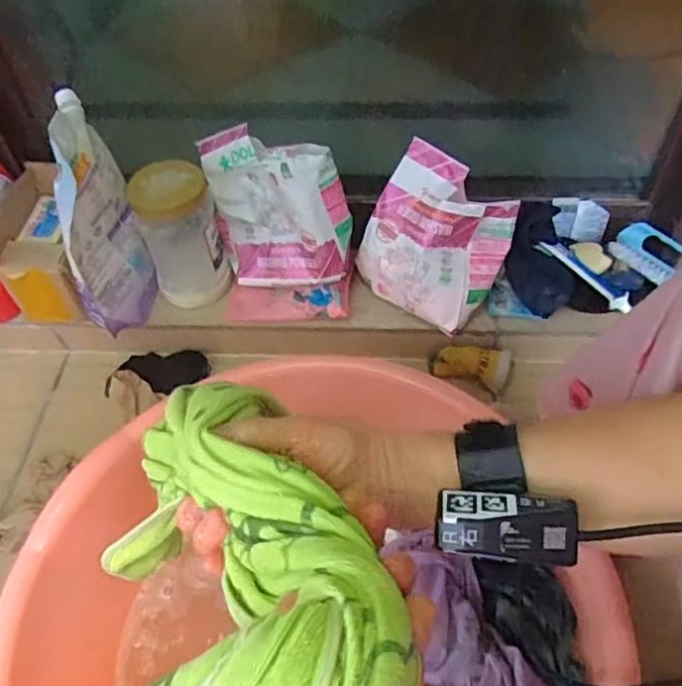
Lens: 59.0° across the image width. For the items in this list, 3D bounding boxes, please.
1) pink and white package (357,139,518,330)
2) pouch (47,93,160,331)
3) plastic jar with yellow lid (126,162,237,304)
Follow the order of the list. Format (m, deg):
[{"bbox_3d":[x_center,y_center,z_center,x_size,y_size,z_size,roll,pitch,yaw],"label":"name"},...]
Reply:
[{"bbox_3d":[0.118,-0.135,0.766,0.170,0.160,0.132,28,57,23],"label":"pink and white package"},{"bbox_3d":[-0.292,-0.145,0.749,0.070,0.269,0.162,-1,51,1],"label":"pouch"},{"bbox_3d":[-0.207,-0.141,0.788,0.097,0.160,0.097,-15,52,-9],"label":"plastic jar with yellow lid"}]

